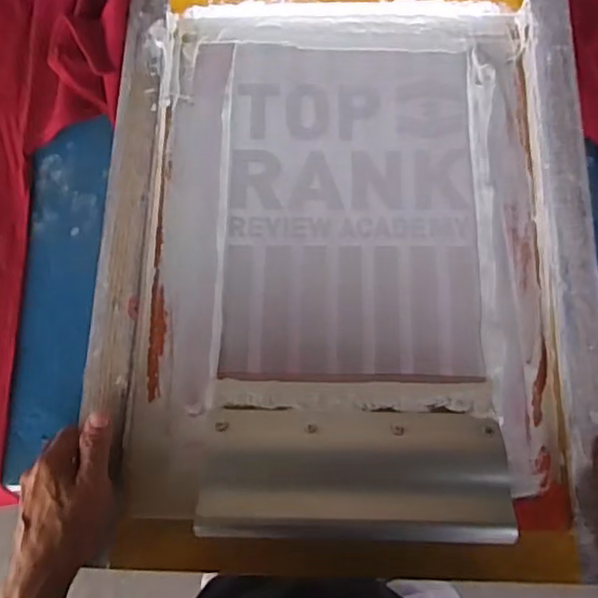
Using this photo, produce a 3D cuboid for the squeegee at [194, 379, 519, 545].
[{"bbox_3d":[0.046,0.135,0.536,0.247,0.063,0.130,0,76,1],"label":"squeegee"}]

